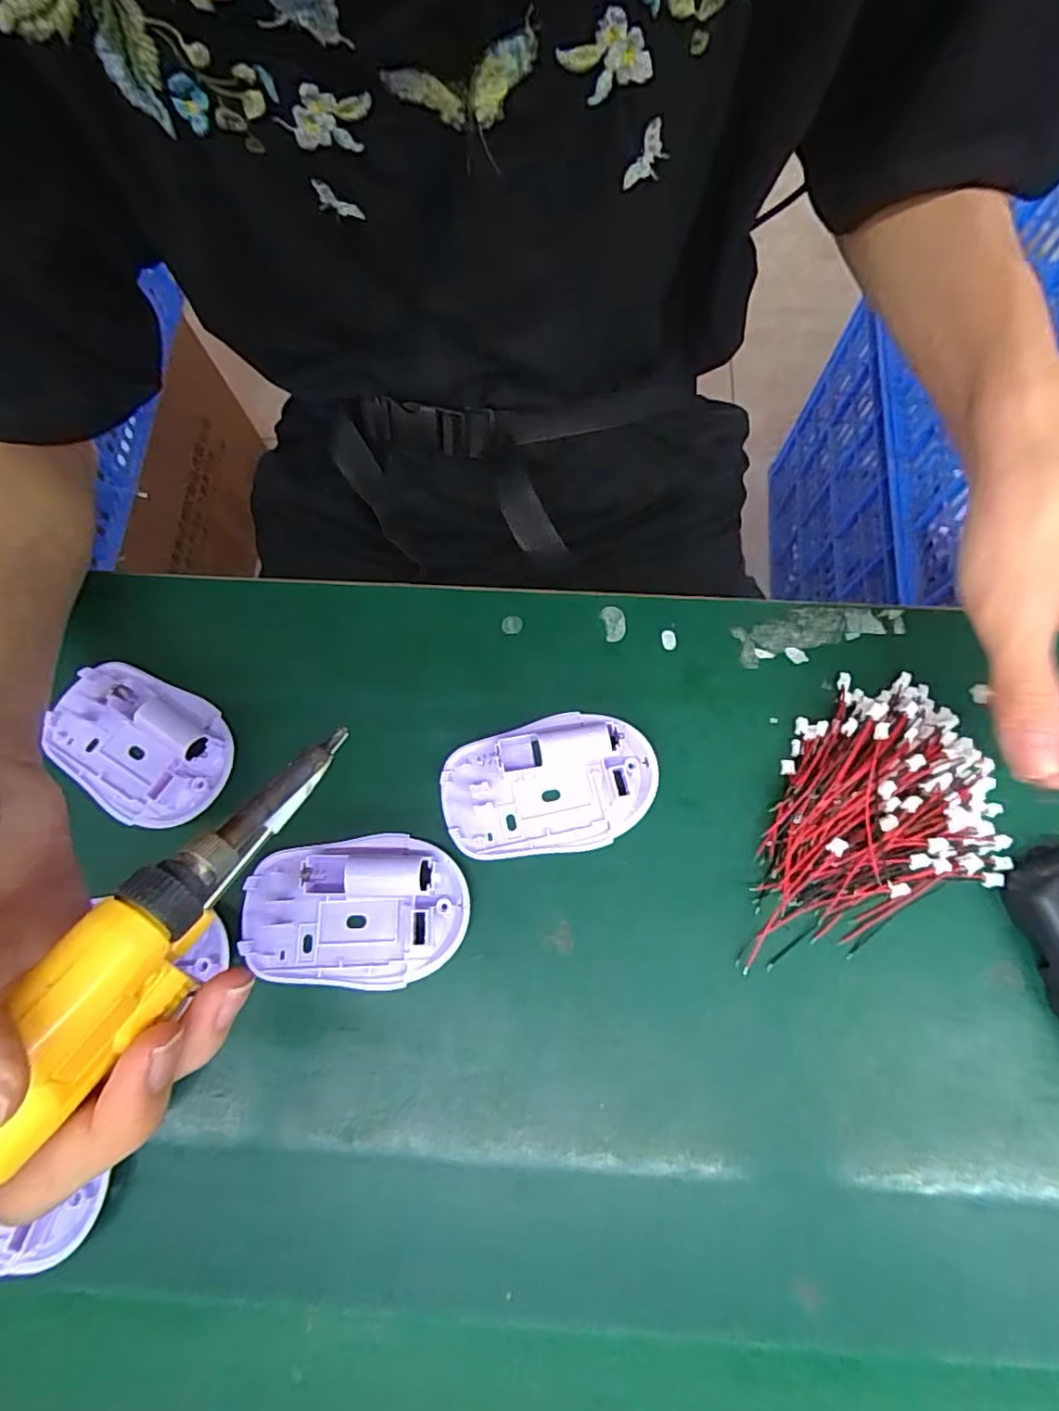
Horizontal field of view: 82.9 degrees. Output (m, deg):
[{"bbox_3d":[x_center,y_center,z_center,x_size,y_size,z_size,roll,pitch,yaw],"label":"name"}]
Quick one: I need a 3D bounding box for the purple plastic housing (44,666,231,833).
[{"bbox_3d":[-0.182,0.018,0.278,0.091,0.014,0.060,27,75,10],"label":"purple plastic housing"}]

